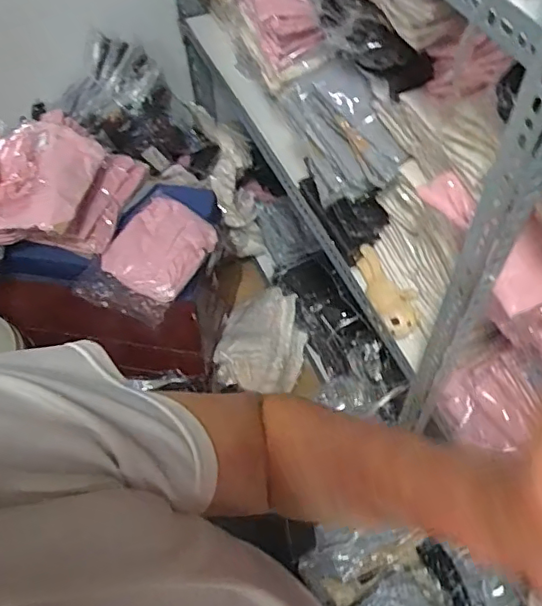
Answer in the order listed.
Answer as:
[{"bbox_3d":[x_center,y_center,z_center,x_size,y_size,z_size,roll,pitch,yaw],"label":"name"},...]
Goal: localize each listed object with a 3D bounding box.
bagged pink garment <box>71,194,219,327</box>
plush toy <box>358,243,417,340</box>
[{"bbox_3d":[-0.283,-0.101,1.341,0.212,0.103,0.336,30,63,20],"label":"bagged pink garment"},{"bbox_3d":[0.207,-0.022,1.029,0.063,0.054,0.195,-19,58,-9],"label":"plush toy"}]

